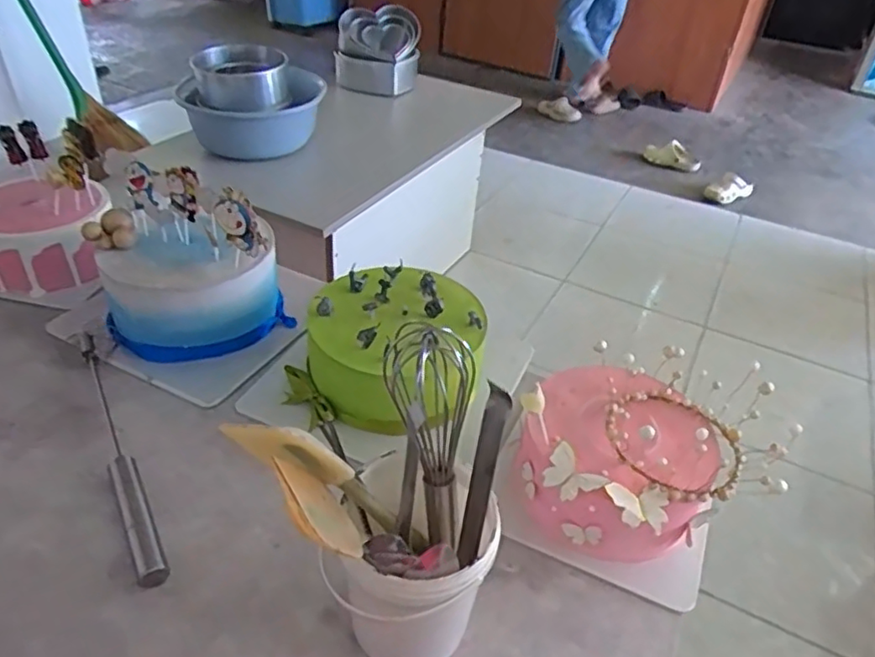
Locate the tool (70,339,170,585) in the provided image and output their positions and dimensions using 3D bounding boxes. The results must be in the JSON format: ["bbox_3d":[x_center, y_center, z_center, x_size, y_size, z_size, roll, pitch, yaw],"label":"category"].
[{"bbox_3d":[-0.324,0.107,0.629,0.025,0.031,0.348,-19,43,-27],"label":"tool"}]

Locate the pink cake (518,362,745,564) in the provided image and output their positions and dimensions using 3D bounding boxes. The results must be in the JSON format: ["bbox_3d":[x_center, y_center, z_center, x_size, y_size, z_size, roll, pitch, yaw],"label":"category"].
[{"bbox_3d":[0.174,0.121,0.587,0.186,0.100,0.163,19,40,18],"label":"pink cake"}]

